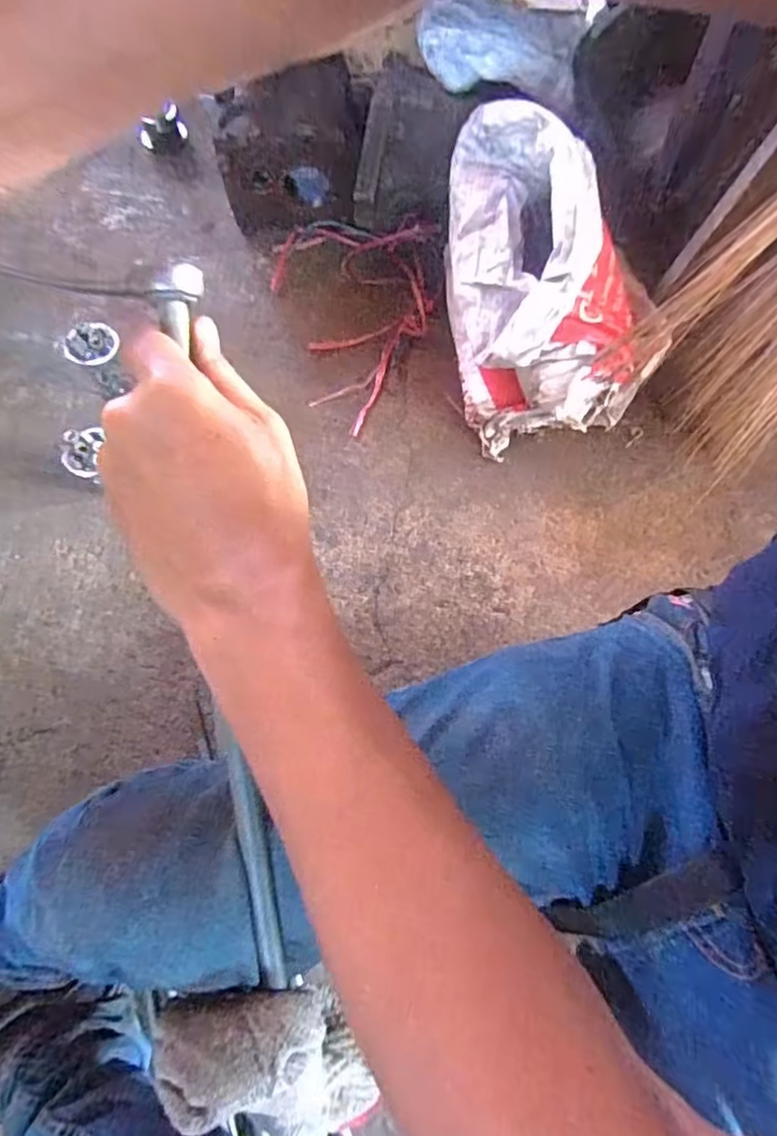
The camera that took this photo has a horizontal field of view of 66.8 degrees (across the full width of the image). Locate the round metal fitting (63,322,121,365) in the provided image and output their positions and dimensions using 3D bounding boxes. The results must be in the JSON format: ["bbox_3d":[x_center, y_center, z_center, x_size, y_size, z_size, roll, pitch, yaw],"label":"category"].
[{"bbox_3d":[-0.423,-0.319,0.843,0.063,0.022,0.070,25,72,-9],"label":"round metal fitting"}]

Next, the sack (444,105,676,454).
[{"bbox_3d":[0.223,-0.388,0.805,0.264,0.274,0.358,-5,69,0],"label":"sack"}]

